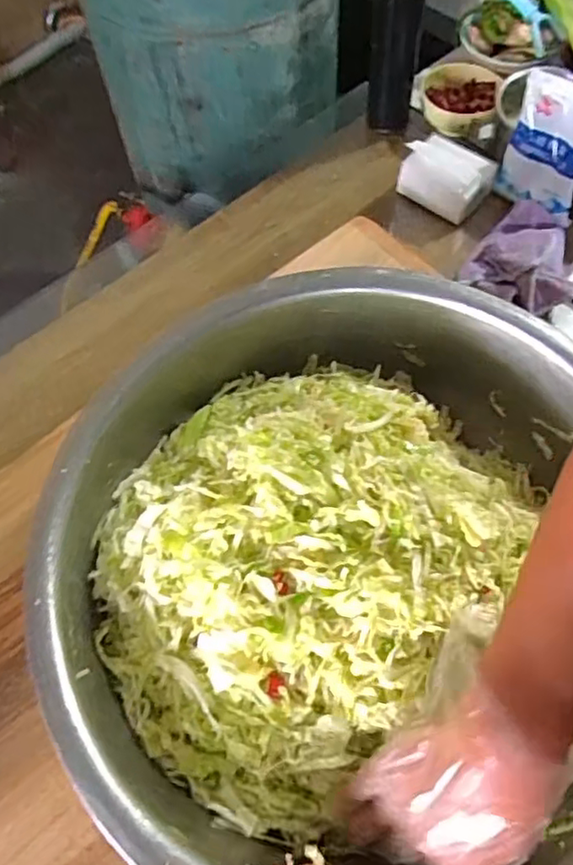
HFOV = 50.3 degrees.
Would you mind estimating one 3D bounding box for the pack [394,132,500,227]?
[{"bbox_3d":[0.217,-0.348,0.820,0.112,0.064,0.082,28,67,16],"label":"pack"}]

